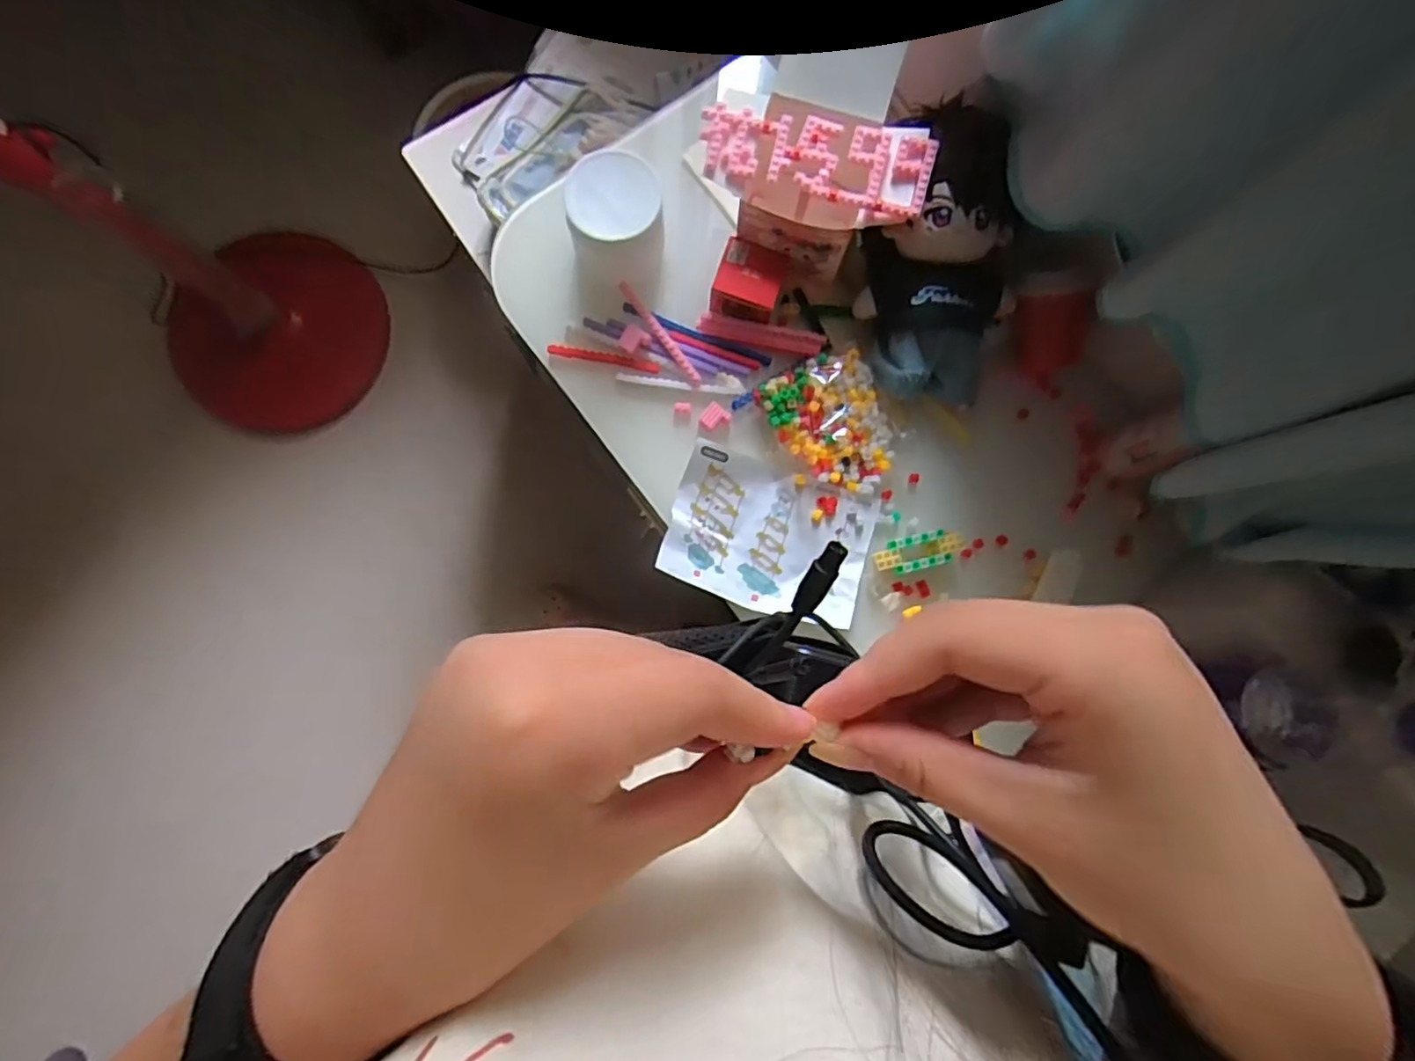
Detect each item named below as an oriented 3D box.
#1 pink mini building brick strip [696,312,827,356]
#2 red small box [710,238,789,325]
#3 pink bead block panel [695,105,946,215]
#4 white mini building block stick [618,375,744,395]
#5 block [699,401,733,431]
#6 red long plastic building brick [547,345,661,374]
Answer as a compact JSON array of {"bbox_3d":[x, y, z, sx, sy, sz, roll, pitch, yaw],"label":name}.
[{"bbox_3d":[0.046,-0.169,0.553,0.109,0.009,0.019,13,82,0],"label":"pink mini building brick strip"},{"bbox_3d":[0.034,-0.207,0.539,0.053,0.036,0.048,15,82,0],"label":"red small box"},{"bbox_3d":[0.079,-0.279,0.476,0.171,0.011,0.062,15,83,4],"label":"pink bead block panel"},{"bbox_3d":[-0.023,-0.124,0.547,0.107,0.009,0.007,7,82,-1],"label":"white mini building block stick"},{"bbox_3d":[0.007,-0.094,0.539,0.023,0.007,0.022,35,83,3],"label":"block"},{"bbox_3d":[-0.087,-0.146,0.545,0.094,0.004,0.009,11,82,0],"label":"red long plastic building brick"}]

